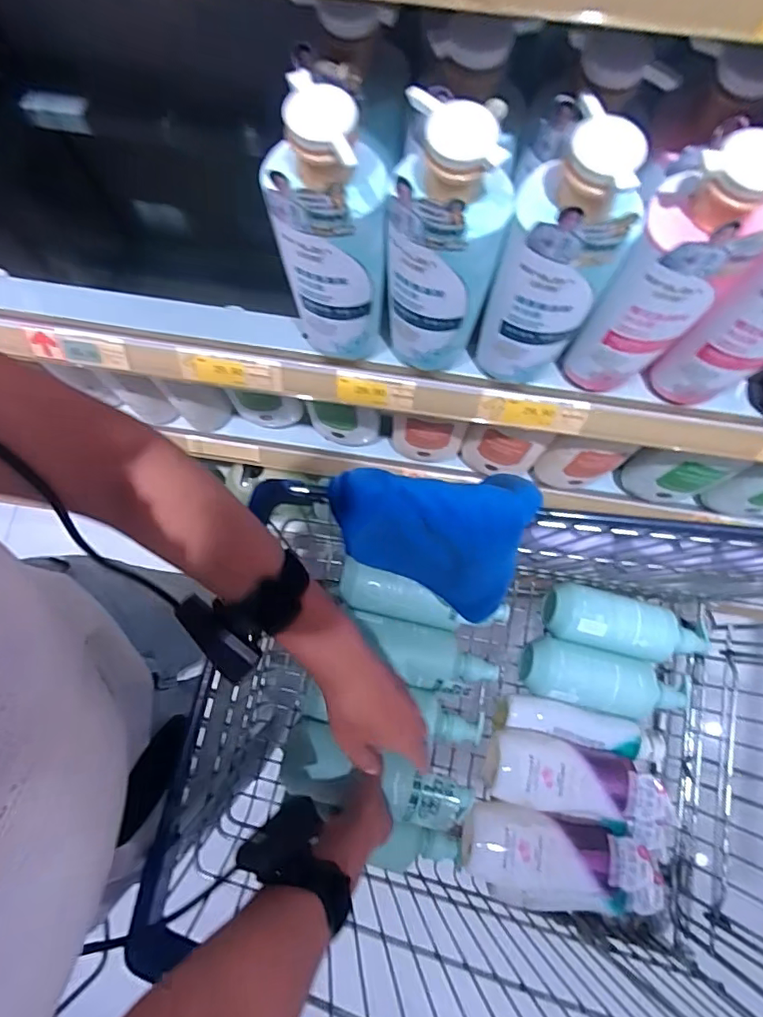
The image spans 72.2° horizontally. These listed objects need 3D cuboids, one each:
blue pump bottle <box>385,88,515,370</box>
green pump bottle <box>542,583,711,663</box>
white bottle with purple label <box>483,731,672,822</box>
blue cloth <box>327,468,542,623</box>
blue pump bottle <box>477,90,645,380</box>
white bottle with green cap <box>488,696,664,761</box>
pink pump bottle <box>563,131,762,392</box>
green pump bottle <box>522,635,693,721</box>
[{"bbox_3d":[0.047,-0.193,0.407,0.084,0.215,0.068,15,78,4],"label":"blue pump bottle"},{"bbox_3d":[0.346,0.165,0.727,0.239,0.067,0.079,13,78,3],"label":"green pump bottle"},{"bbox_3d":[0.244,0.339,0.650,0.235,0.058,0.083,14,78,3],"label":"white bottle with purple label"},{"bbox_3d":[0.041,0.036,0.501,0.169,0.211,0.038,14,57,8],"label":"blue cloth"},{"bbox_3d":[0.130,-0.179,0.403,0.084,0.215,0.068,25,78,6],"label":"blue pump bottle"},{"bbox_3d":[0.278,0.295,0.701,0.257,0.058,0.052,11,77,3],"label":"white bottle with green cap"},{"bbox_3d":[0.213,-0.166,0.404,0.076,0.220,0.069,40,80,8],"label":"pink pump bottle"},{"bbox_3d":[0.314,0.242,0.723,0.258,0.084,0.080,15,78,4],"label":"green pump bottle"}]

